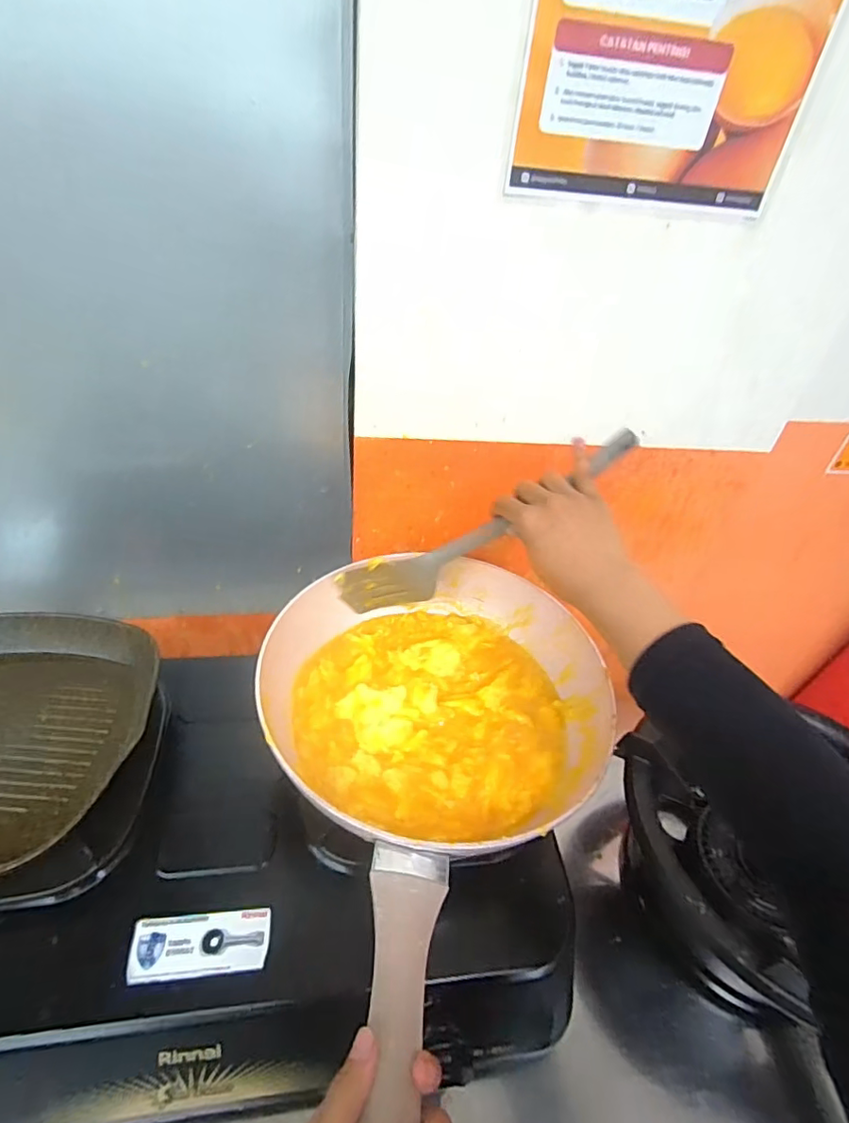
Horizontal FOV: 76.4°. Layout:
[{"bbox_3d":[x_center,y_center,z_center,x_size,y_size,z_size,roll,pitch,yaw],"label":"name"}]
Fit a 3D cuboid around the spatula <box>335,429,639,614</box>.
[{"bbox_3d":[0.050,-0.021,0.504,0.316,0.077,0.046,-30,36,19],"label":"spatula"}]

